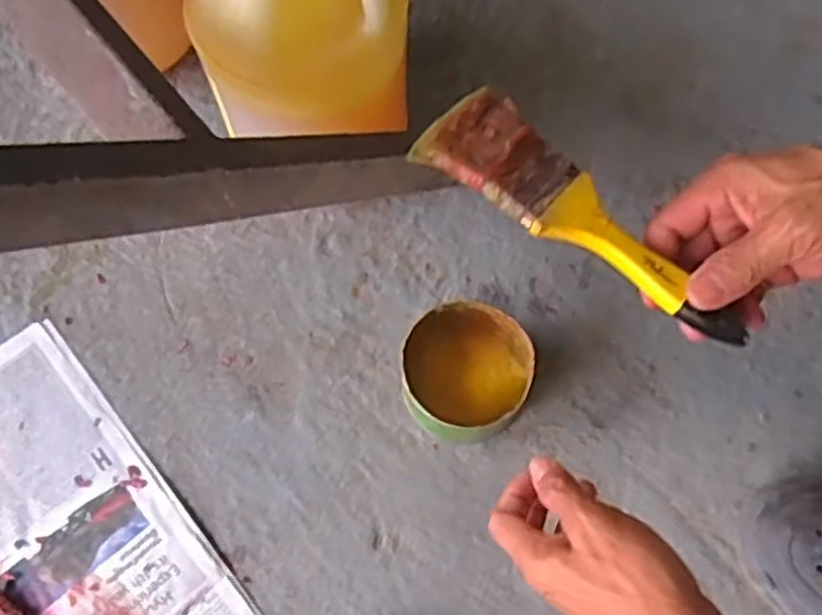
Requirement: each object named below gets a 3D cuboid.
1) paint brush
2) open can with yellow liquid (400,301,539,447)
[{"bbox_3d":[0.092,-0.048,0.409,0.192,0.013,0.056,39,74,10],"label":"paint brush"},{"bbox_3d":[0.044,0.052,0.613,0.097,0.059,0.098,0,69,0],"label":"open can with yellow liquid"}]

